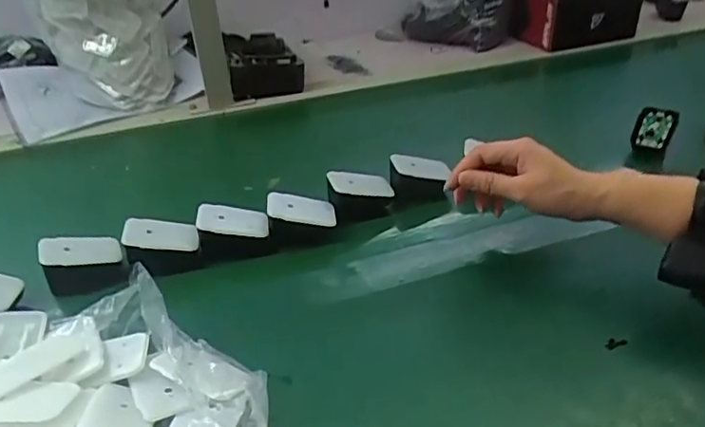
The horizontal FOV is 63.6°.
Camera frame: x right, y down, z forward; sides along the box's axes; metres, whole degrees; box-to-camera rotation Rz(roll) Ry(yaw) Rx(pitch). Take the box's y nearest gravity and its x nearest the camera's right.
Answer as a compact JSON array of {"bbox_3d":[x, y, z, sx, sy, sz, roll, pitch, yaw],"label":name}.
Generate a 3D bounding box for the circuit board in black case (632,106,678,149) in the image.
[{"bbox_3d":[0.360,-0.103,0.679,0.043,0.008,0.063,16,67,27],"label":"circuit board in black case"}]

